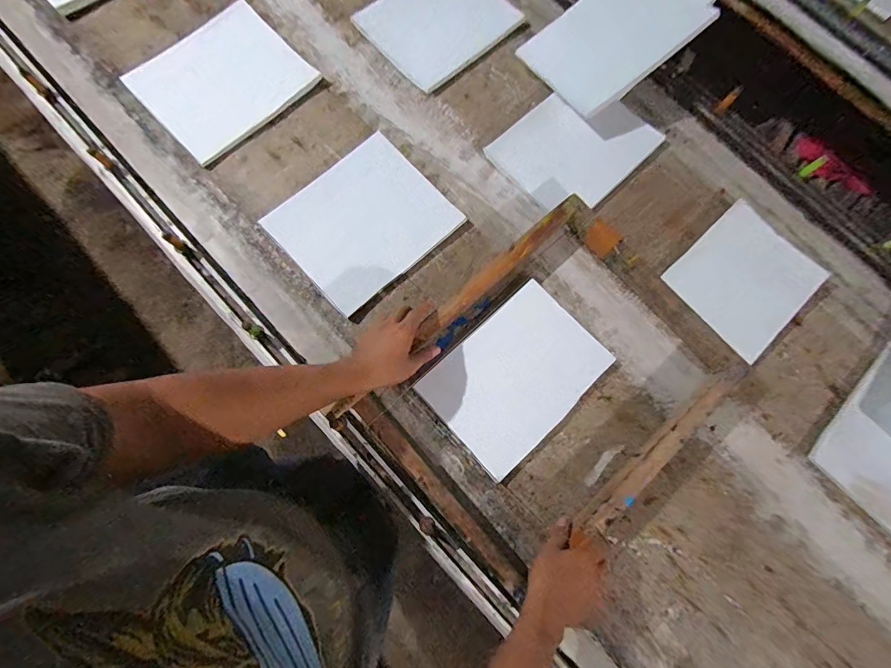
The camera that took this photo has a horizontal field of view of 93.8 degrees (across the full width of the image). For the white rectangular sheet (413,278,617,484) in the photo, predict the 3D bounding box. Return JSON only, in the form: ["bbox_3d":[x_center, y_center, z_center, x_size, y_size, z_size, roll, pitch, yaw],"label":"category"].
[{"bbox_3d":[0.116,0.067,0.681,0.273,0.011,0.195,-42,82,-11],"label":"white rectangular sheet"}]

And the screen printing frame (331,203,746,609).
[{"bbox_3d":[0.156,0.076,0.631,0.512,0.058,0.394,-41,83,-8],"label":"screen printing frame"}]

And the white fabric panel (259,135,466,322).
[{"bbox_3d":[-0.142,-0.196,0.724,0.264,0.016,0.228,-43,88,-6],"label":"white fabric panel"}]

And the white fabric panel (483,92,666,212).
[{"bbox_3d":[0.239,-0.345,0.759,0.260,0.019,0.204,-43,89,-5],"label":"white fabric panel"}]

